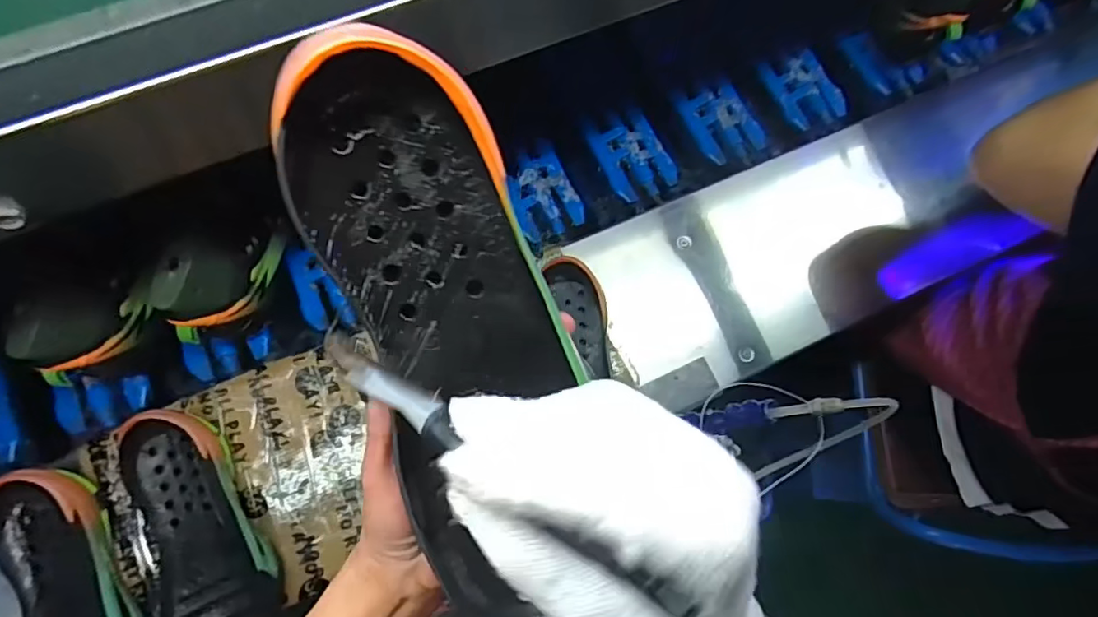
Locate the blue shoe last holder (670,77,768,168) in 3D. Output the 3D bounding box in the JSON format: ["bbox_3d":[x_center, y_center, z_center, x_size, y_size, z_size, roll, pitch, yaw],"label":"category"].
[{"bbox_3d":[0.244,-0.264,0.801,0.090,0.036,0.123,-23,77,-7],"label":"blue shoe last holder"}]

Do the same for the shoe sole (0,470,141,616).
[{"bbox_3d":[-0.451,0.283,0.524,0.107,0.046,0.265,-17,76,-6],"label":"shoe sole"}]

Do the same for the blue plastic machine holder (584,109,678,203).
[{"bbox_3d":[0.116,-0.214,0.766,0.093,0.032,0.142,-17,76,-6],"label":"blue plastic machine holder"}]

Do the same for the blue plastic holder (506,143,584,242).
[{"bbox_3d":[-0.011,-0.152,0.727,0.088,0.016,0.125,-22,77,-7],"label":"blue plastic holder"}]

